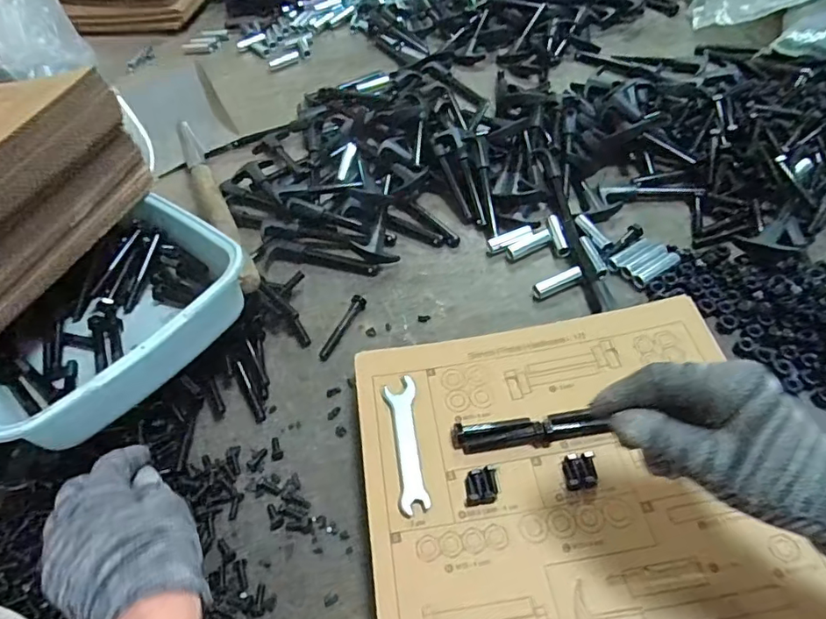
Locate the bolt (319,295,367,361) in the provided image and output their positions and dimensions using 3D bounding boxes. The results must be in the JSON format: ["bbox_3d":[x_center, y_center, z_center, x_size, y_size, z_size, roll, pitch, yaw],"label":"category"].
[{"bbox_3d":[-0.071,0.015,0.536,0.012,0.014,0.078,21,56,21],"label":"bolt"}]

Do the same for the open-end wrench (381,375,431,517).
[{"bbox_3d":[-0.006,0.102,0.422,0.026,0.004,0.113,-8,50,0],"label":"open-end wrench"}]

